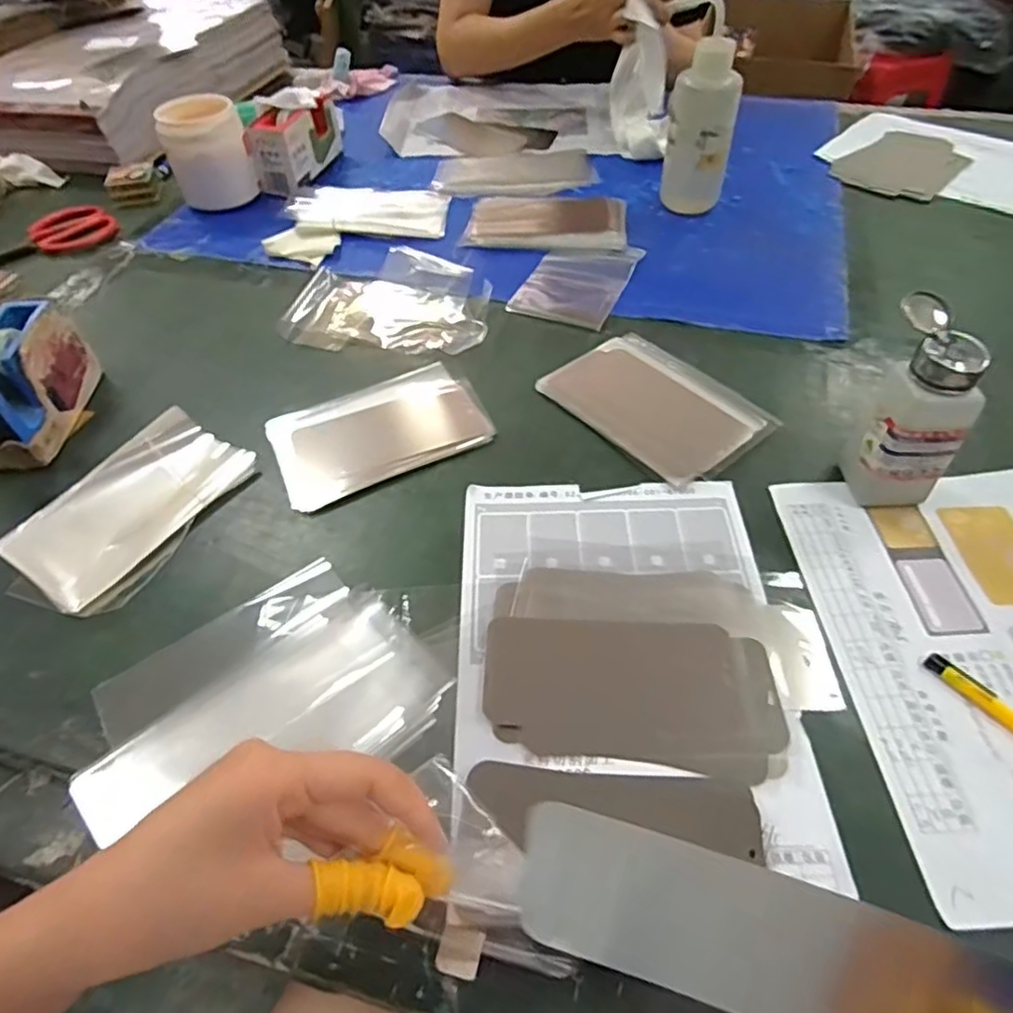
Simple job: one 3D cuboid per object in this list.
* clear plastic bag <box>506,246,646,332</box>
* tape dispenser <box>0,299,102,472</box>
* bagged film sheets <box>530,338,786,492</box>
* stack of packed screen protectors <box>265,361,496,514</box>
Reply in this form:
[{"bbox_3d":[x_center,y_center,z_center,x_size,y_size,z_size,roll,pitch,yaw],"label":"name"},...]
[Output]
[{"bbox_3d":[0.077,-0.243,0.700,0.100,0.005,0.153,19,54,16],"label":"clear plastic bag"},{"bbox_3d":[-0.409,-0.107,0.555,0.054,0.080,0.141,-2,51,0],"label":"tape dispenser"},{"bbox_3d":[0.129,-0.092,0.572,0.120,0.006,0.175,-33,57,-22],"label":"bagged film sheets"},{"bbox_3d":[-0.108,-0.067,0.554,0.175,0.014,0.113,-23,54,-16],"label":"stack of packed screen protectors"}]

